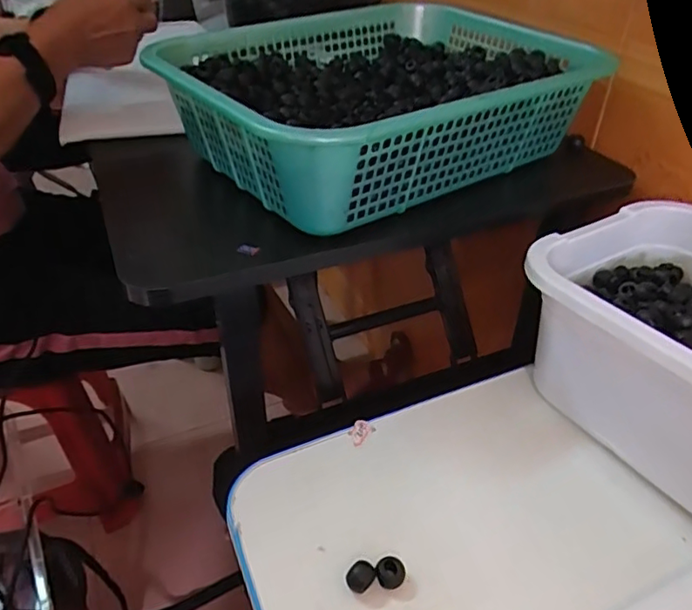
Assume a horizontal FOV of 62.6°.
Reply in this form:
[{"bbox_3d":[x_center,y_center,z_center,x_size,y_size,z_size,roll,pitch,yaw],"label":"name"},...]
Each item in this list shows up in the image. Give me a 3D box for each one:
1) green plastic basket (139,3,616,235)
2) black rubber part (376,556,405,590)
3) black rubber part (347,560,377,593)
[{"bbox_3d":[0.031,-0.205,0.567,0.379,0.096,0.296,-25,45,-28],"label":"green plastic basket"},{"bbox_3d":[0.027,0.162,0.342,0.017,0.012,0.015,-2,40,2],"label":"black rubber part"},{"bbox_3d":[0.009,0.162,0.338,0.017,0.015,0.012,-29,46,-27],"label":"black rubber part"}]

